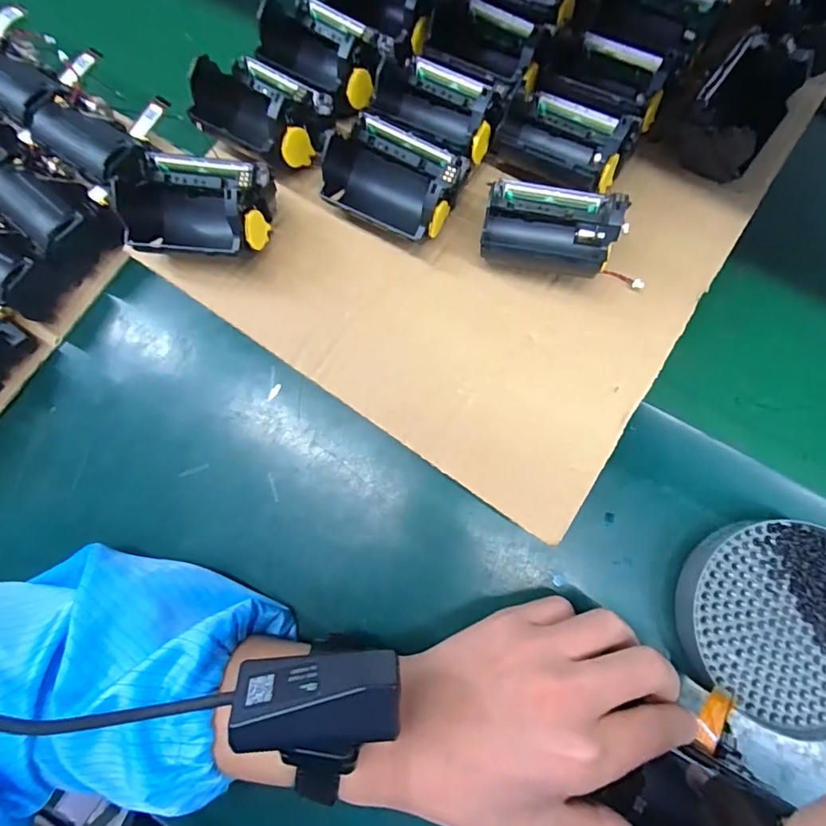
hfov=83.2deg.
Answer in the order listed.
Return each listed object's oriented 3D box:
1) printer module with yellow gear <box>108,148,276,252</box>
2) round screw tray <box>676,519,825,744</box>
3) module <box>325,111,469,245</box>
[{"bbox_3d":[-0.117,-0.111,0.251,0.076,0.045,0.057,8,78,2],"label":"printer module with yellow gear"},{"bbox_3d":[0.215,0.120,0.270,0.116,0.020,0.108,0,78,0],"label":"round screw tray"},{"bbox_3d":[-0.012,-0.129,0.258,0.074,0.039,0.053,30,80,6],"label":"module"}]

